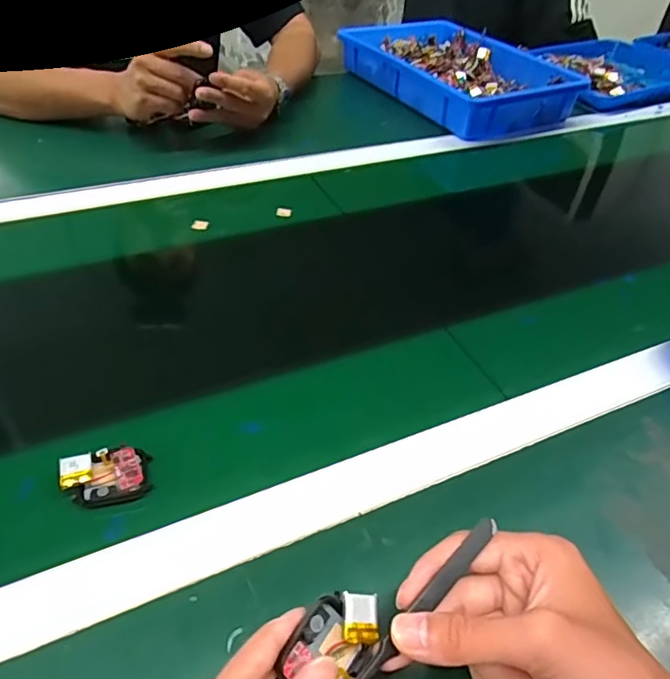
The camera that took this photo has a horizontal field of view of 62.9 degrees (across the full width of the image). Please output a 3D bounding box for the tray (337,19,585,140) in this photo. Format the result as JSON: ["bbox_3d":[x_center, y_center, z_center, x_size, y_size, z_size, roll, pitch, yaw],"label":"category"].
[{"bbox_3d":[0.194,-0.448,0.929,0.238,0.066,0.368,-22,49,-25],"label":"tray"}]

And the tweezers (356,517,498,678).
[{"bbox_3d":[0.048,0.125,0.271,0.008,0.006,0.105,35,57,28],"label":"tweezers"}]

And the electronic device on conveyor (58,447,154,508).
[{"bbox_3d":[-0.152,0.090,0.364,0.053,0.016,0.035,-10,45,-15],"label":"electronic device on conveyor"}]

